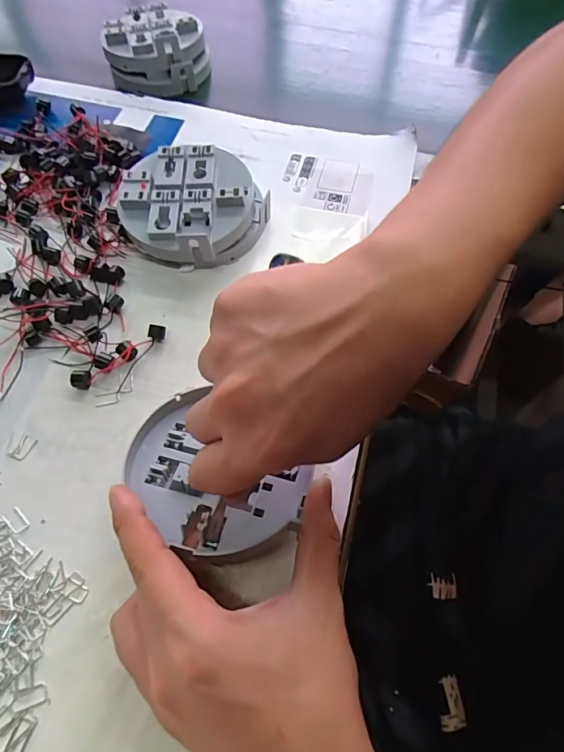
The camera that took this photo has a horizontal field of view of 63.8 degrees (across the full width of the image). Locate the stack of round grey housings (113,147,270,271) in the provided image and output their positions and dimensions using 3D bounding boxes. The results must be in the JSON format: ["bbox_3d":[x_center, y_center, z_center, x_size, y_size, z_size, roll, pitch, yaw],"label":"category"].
[{"bbox_3d":[-0.067,-0.128,0.351,0.106,0.044,0.089,6,62,1],"label":"stack of round grey housings"}]

